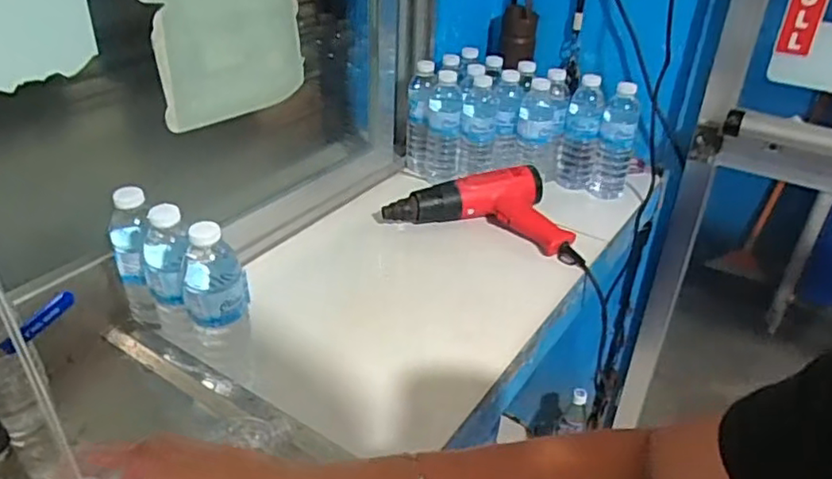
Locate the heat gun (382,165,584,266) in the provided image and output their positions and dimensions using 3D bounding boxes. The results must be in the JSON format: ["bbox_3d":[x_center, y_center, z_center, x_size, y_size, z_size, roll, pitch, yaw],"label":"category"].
[{"bbox_3d":[0.125,-0.061,1.037,0.302,0.082,0.170,12,34,15],"label":"heat gun"}]

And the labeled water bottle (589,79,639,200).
[{"bbox_3d":[0.353,-0.171,1.106,0.062,0.202,0.059,13,35,17],"label":"labeled water bottle"}]

